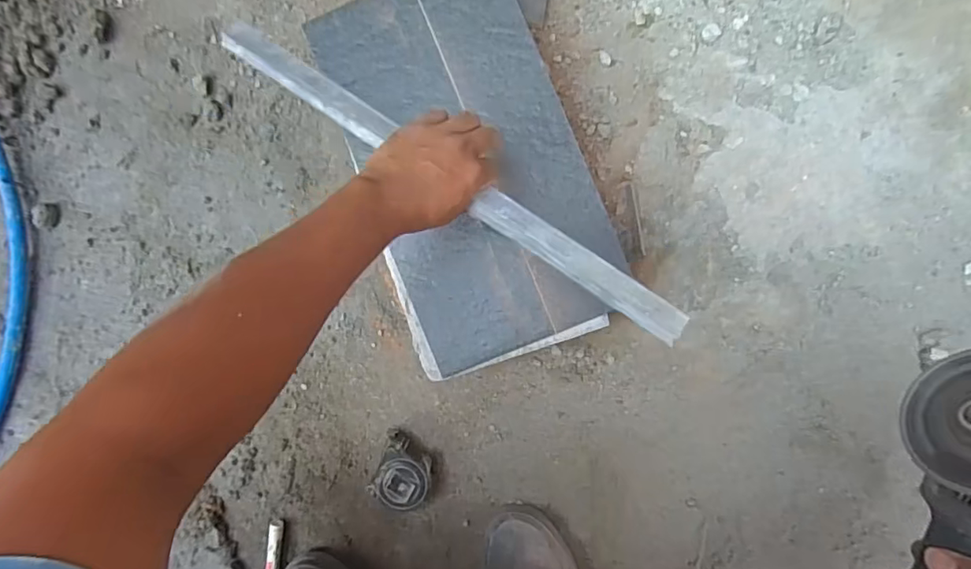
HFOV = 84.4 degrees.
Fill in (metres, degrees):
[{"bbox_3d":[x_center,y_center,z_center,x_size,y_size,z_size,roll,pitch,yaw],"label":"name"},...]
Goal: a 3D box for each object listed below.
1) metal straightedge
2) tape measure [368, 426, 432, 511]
[{"bbox_3d":[-0.038,-0.098,0.466,0.475,0.009,0.033,34,69,8],"label":"metal straightedge"},{"bbox_3d":[-0.095,0.220,0.631,0.065,0.033,0.077,19,94,7],"label":"tape measure"}]

